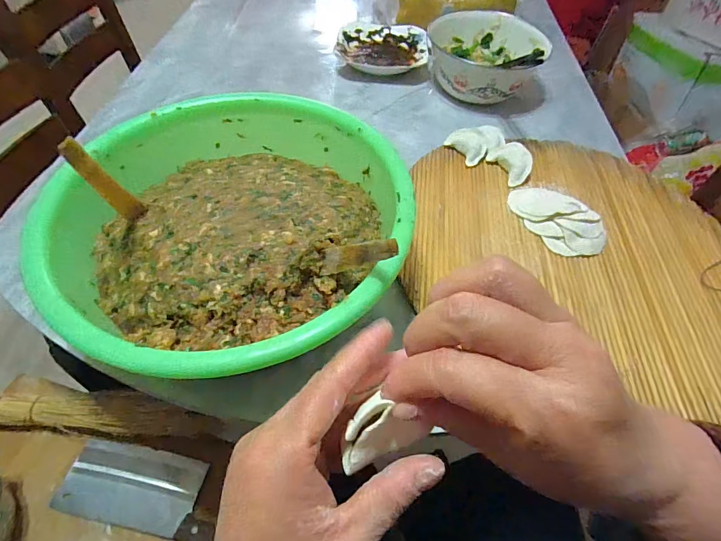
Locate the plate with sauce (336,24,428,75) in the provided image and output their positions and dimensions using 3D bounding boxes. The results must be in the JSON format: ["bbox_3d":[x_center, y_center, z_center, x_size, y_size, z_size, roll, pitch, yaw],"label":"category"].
[{"bbox_3d":[0.043,-0.435,0.753,0.170,0.033,0.145,6,54,0],"label":"plate with sauce"}]

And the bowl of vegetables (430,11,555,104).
[{"bbox_3d":[0.221,-0.364,0.671,0.162,0.081,0.177,2,54,-2],"label":"bowl of vegetables"}]

